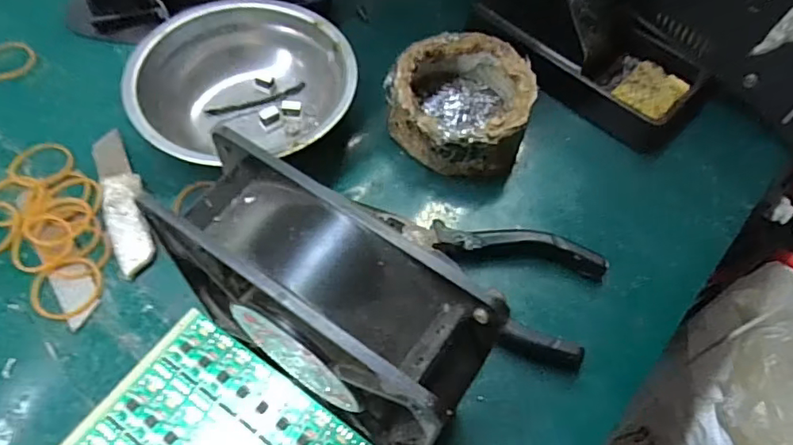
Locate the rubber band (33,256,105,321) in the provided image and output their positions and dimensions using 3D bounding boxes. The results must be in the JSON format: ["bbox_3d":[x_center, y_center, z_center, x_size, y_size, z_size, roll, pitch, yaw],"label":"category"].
[{"bbox_3d":[-0.169,0.033,0.278,0.035,0.004,0.033,1,59,-2],"label":"rubber band"}]

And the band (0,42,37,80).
[{"bbox_3d":[-0.258,-0.107,0.359,0.033,0.004,0.033,37,64,18],"label":"band"}]

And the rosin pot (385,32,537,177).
[{"bbox_3d":[0.039,-0.072,0.333,0.082,0.041,0.082,1,59,-2],"label":"rosin pot"}]

